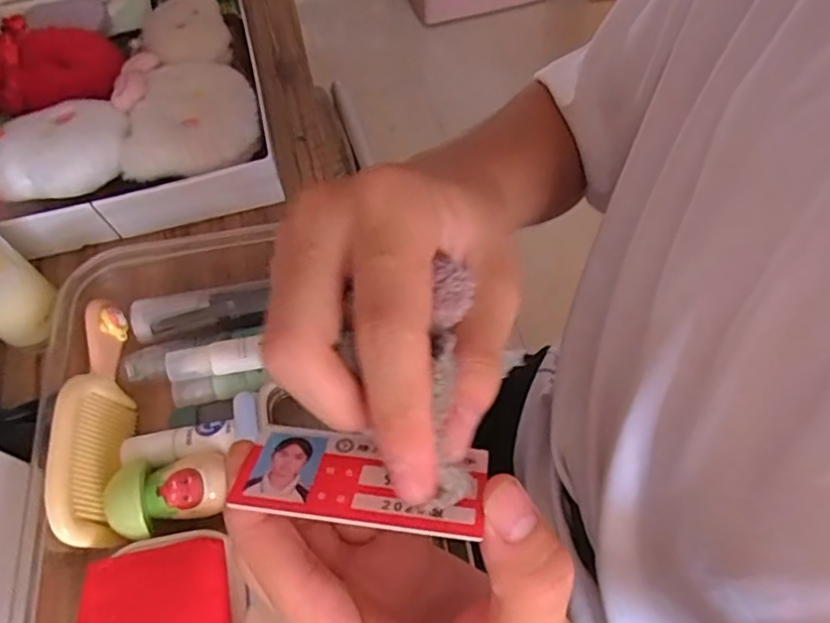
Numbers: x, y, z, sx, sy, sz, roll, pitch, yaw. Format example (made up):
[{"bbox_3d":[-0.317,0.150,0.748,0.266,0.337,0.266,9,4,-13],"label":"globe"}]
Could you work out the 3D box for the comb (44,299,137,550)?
[{"bbox_3d":[-0.170,0.055,0.321,0.015,0.042,0.133,-25,60,30],"label":"comb"}]

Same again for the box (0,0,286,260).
[{"bbox_3d":[-0.239,-0.188,0.448,0.223,0.064,0.292,-14,61,-7],"label":"box"}]

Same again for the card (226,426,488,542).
[{"bbox_3d":[-0.015,0.046,0.172,0.068,0.004,0.029,6,36,7],"label":"card"}]

